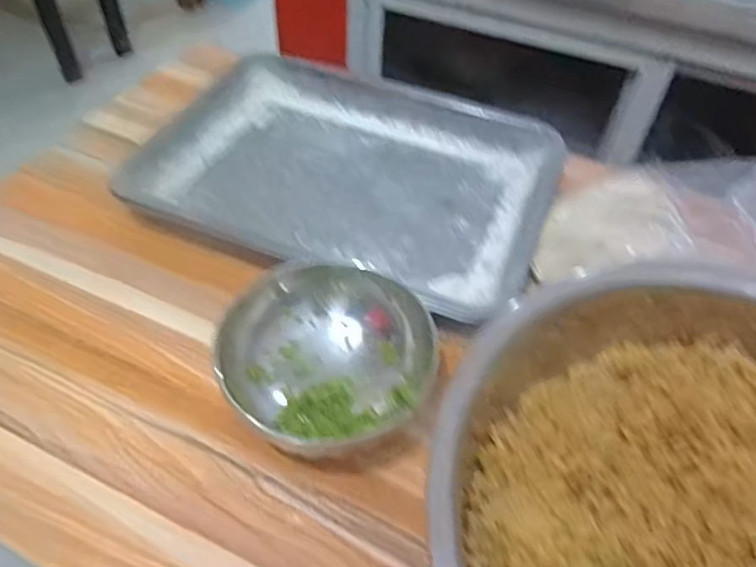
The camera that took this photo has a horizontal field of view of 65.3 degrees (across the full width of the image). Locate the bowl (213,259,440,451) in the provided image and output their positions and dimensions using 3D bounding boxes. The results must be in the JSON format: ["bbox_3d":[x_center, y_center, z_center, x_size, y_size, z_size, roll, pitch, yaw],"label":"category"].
[{"bbox_3d":[-0.036,0.057,0.432,0.142,0.078,0.130,1,50,-1],"label":"bowl"}]

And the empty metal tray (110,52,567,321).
[{"bbox_3d":[-0.025,-0.125,0.613,0.405,0.034,0.299,19,52,14],"label":"empty metal tray"}]

